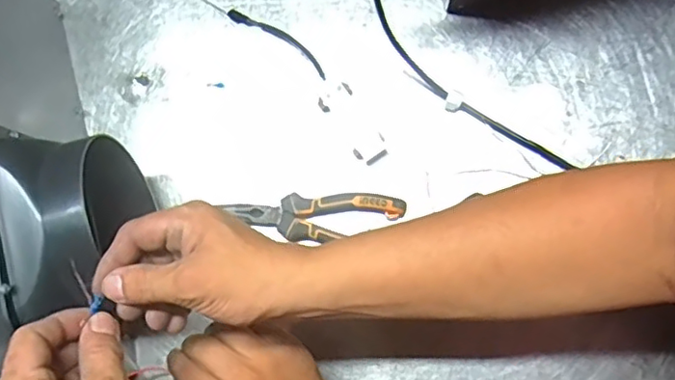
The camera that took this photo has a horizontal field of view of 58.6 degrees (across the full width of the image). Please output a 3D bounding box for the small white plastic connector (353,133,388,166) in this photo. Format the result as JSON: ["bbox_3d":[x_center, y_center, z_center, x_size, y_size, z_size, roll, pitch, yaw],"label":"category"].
[{"bbox_3d":[0.032,-0.038,0.568,0.031,0.007,0.023,-30,81,-4],"label":"small white plastic connector"}]

